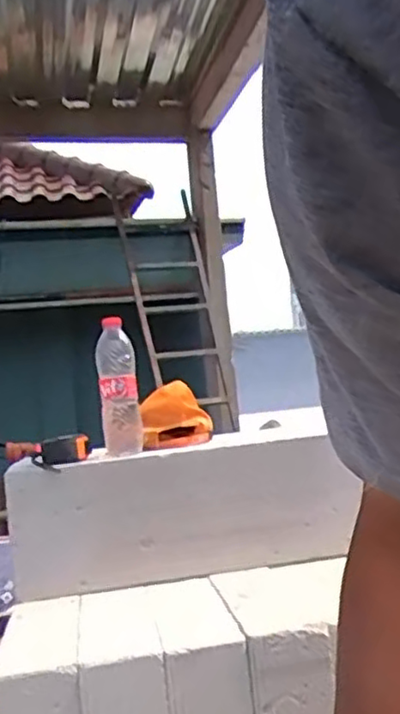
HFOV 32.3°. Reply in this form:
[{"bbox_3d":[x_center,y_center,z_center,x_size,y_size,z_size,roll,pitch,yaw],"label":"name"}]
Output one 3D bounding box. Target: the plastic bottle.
[{"bbox_3d":[-0.135,0.046,1.138,0.059,0.221,0.056,-6,-2,-5],"label":"plastic bottle"}]

